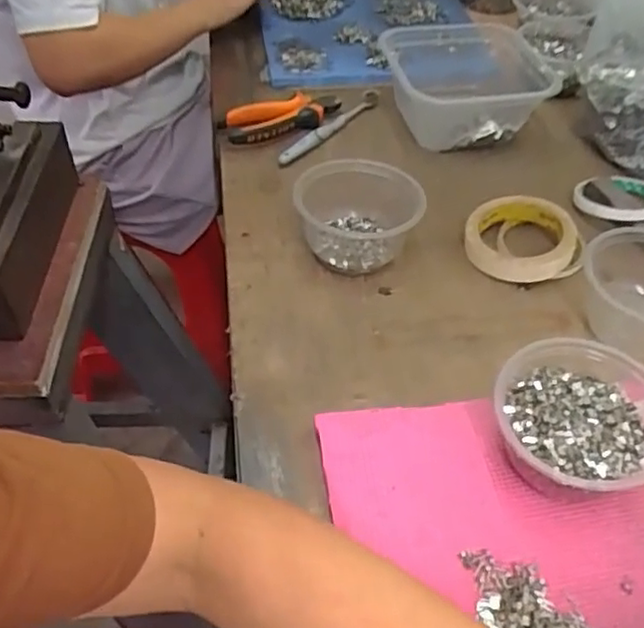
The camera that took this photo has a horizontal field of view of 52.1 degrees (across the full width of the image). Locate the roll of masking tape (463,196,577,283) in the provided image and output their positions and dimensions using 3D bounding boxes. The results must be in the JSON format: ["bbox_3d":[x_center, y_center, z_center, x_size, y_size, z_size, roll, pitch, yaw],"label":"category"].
[{"bbox_3d":[0.186,-0.074,0.616,0.093,0.030,0.093,0,47,0],"label":"roll of masking tape"}]

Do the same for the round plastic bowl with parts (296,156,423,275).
[{"bbox_3d":[0.033,-0.089,0.603,0.109,0.063,0.091,6,47,6],"label":"round plastic bowl with parts"}]

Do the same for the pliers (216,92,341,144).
[{"bbox_3d":[-0.042,-0.222,0.753,0.143,0.031,0.055,-16,49,-14],"label":"pliers"}]

